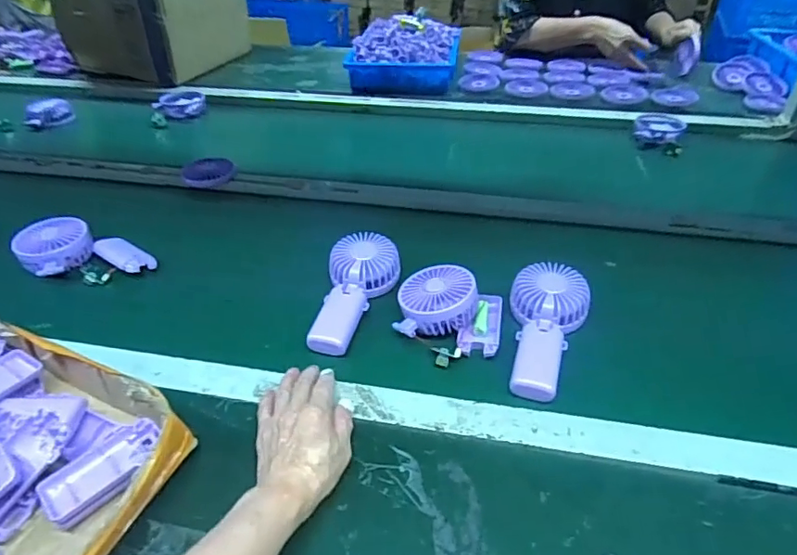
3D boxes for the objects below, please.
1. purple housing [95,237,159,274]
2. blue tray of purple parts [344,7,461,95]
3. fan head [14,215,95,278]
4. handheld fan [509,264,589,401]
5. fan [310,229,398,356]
[{"bbox_3d":[-0.368,-0.030,0.715,0.088,0.016,0.044,22,44,27],"label":"purple housing"},{"bbox_3d":[0.017,-0.543,1.287,0.250,0.110,0.268,5,39,9],"label":"blue tray of purple parts"},{"bbox_3d":[-0.455,-0.039,0.711,0.081,0.050,0.090,28,47,33],"label":"fan head"},{"bbox_3d":[0.156,0.052,0.575,0.089,0.040,0.175,10,40,16],"label":"handheld fan"},{"bbox_3d":[-0.049,0.019,0.620,0.086,0.055,0.168,2,38,6],"label":"fan"}]

